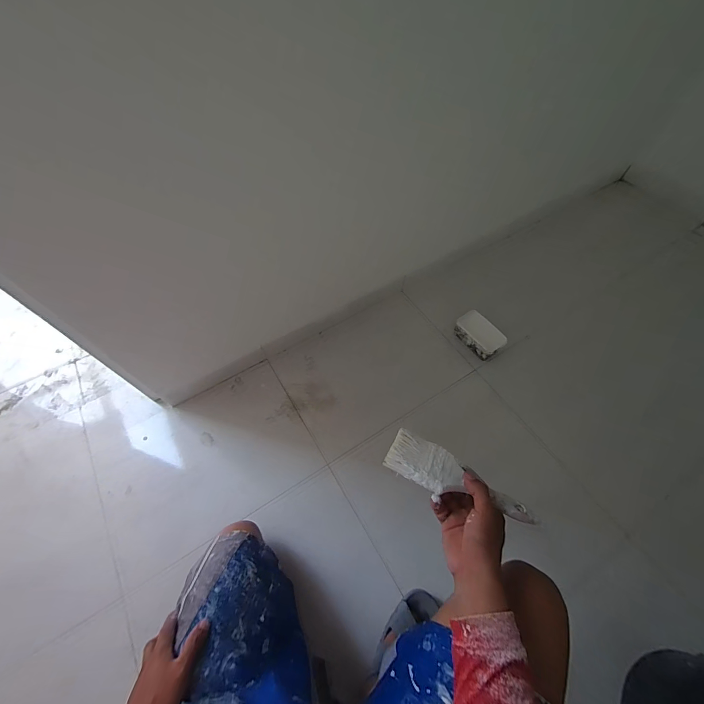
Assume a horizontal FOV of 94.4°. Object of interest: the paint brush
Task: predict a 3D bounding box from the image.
[{"bbox_3d":[0.149,0.179,0.455,0.203,0.017,0.072,26,36,14],"label":"paint brush"}]

